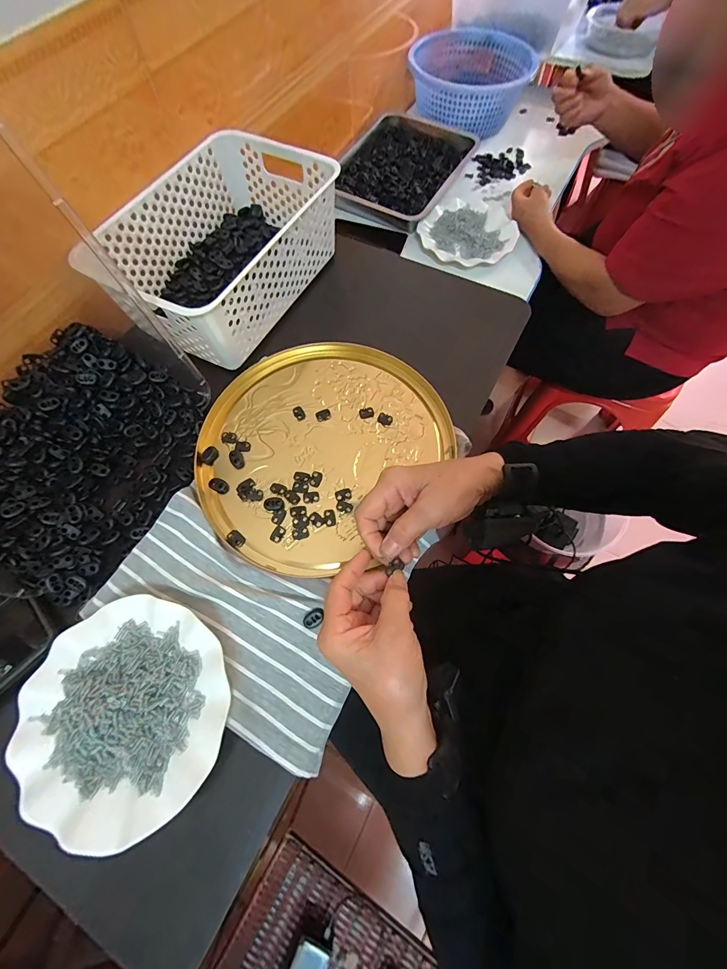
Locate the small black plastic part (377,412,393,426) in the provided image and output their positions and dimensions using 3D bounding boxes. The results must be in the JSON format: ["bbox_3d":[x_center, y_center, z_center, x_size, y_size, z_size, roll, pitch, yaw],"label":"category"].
[{"bbox_3d":[0.026,-0.080,0.444,0.018,0.004,0.015,18,69,8],"label":"small black plastic part"}]

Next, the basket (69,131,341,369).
[{"bbox_3d":[-0.186,-0.318,0.492,0.201,0.104,0.300,27,71,11],"label":"basket"}]

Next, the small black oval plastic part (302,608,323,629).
[{"bbox_3d":[-0.050,0.133,0.363,0.023,0.009,0.015,-32,71,-11],"label":"small black oval plastic part"}]

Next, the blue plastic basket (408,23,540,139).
[{"bbox_3d":[0.245,-0.920,0.835,0.243,0.084,0.259,36,73,14],"label":"blue plastic basket"}]

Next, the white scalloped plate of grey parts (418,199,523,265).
[{"bbox_3d":[0.211,-0.496,0.708,0.171,0.019,0.189,36,73,14],"label":"white scalloped plate of grey parts"}]

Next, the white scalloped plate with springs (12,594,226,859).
[{"bbox_3d":[-0.213,0.202,0.329,0.175,0.017,0.178,0,68,1],"label":"white scalloped plate with springs"}]

